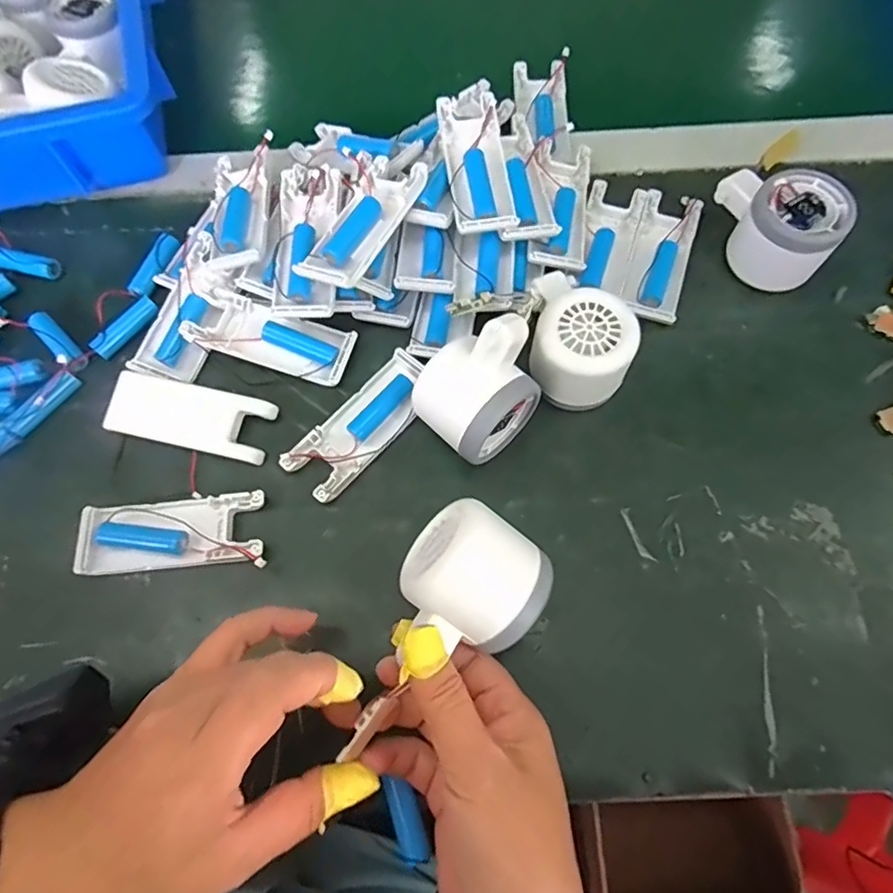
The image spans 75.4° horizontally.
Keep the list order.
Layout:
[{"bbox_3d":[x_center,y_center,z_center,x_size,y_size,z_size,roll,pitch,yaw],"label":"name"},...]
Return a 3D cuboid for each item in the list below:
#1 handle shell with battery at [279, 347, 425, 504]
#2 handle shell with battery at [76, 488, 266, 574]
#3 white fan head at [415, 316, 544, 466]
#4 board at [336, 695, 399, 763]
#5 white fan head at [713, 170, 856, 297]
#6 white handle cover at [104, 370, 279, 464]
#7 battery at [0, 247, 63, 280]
[{"bbox_3d":[-0.051,-0.015,0.359,0.039,0.015,0.104,39,75,15],"label":"handle shell with battery"},{"bbox_3d":[-0.158,0.051,0.339,0.105,0.019,0.042,-4,69,0],"label":"handle shell with battery"},{"bbox_3d":[0.016,-0.031,0.329,0.071,0.077,0.056,-42,73,-13],"label":"white fan head"},{"bbox_3d":[-0.033,0.119,0.245,0.009,0.012,0.030,30,81,13],"label":"board"},{"bbox_3d":[0.215,-0.148,0.385,0.084,0.051,0.059,38,75,15],"label":"white fan head"},{"bbox_3d":[-0.160,-0.019,0.358,0.100,0.010,0.040,12,70,6],"label":"white handle cover"},{"bbox_3d":[-0.302,-0.131,0.413,0.046,0.011,0.015,9,69,-17],"label":"battery"}]

